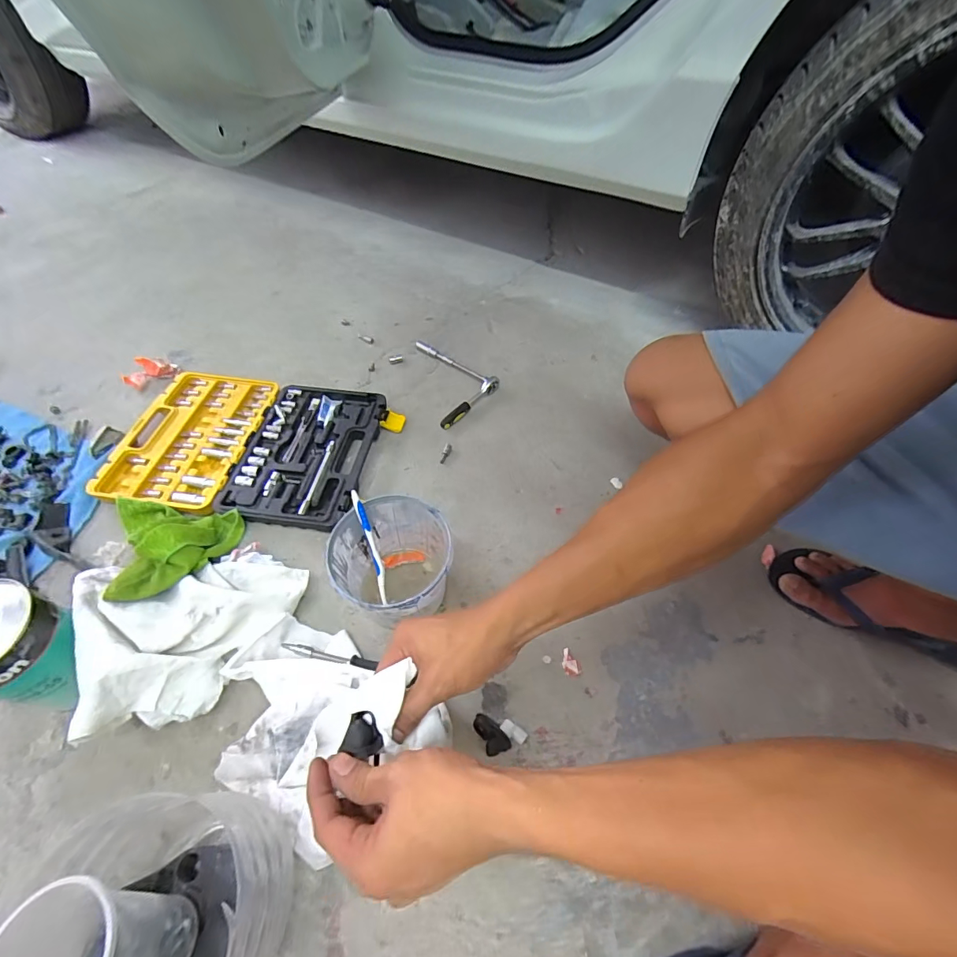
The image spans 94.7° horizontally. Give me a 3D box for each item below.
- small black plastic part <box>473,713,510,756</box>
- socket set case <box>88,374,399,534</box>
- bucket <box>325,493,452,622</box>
[{"bbox_3d":[0.014,0.277,0.482,0.027,0.024,0.042,-25,58,-18],"label":"small black plastic part"},{"bbox_3d":[-0.358,-0.057,0.722,0.418,0.035,0.277,8,54,5],"label":"socket set case"},{"bbox_3d":[-0.102,0.113,0.543,0.133,0.120,0.136,0,54,0],"label":"bucket"}]

